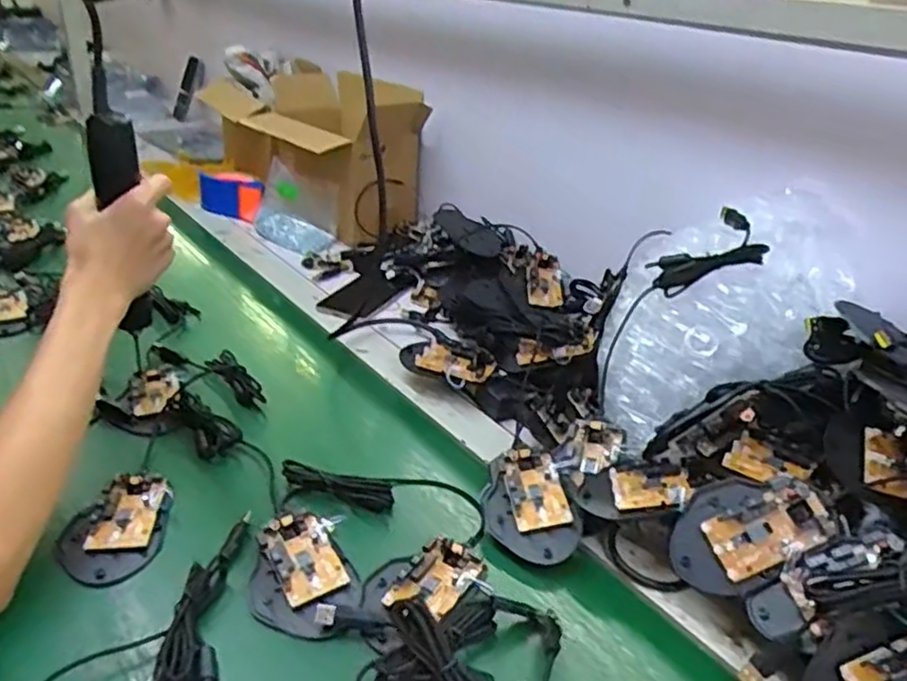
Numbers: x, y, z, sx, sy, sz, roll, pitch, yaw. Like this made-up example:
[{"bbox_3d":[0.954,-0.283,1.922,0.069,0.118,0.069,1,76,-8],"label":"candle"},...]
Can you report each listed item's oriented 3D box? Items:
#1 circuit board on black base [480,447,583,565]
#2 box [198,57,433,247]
[{"bbox_3d":[0.061,0.136,0.568,0.070,0.016,0.099,-18,51,-6],"label":"circuit board on black base"},{"bbox_3d":[-0.238,-0.317,1.149,0.195,0.222,0.369,-21,37,-38],"label":"box"}]

